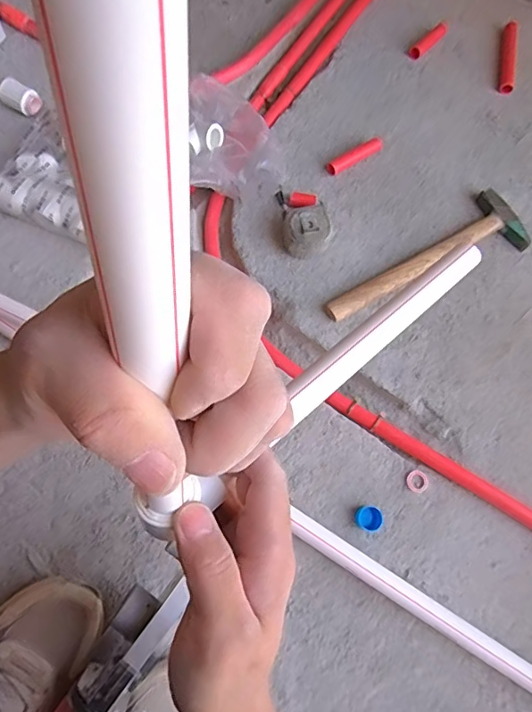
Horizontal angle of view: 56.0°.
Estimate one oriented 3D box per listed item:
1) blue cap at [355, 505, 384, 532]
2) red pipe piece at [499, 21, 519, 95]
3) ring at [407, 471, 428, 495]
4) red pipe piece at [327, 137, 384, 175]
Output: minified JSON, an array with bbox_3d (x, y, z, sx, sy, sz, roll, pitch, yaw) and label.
[{"bbox_3d":[0.121,0.191,0.588,0.030,0.015,0.028,1,73,-2],"label":"blue cap"},{"bbox_3d":[0.387,-0.479,0.796,0.022,0.016,0.141,11,73,1],"label":"red pipe piece"},{"bbox_3d":[0.184,0.153,0.605,0.026,0.004,0.025,1,73,-2],"label":"ring"},{"bbox_3d":[0.131,-0.295,0.733,0.092,0.026,0.022,-31,77,-10],"label":"red pipe piece"}]

